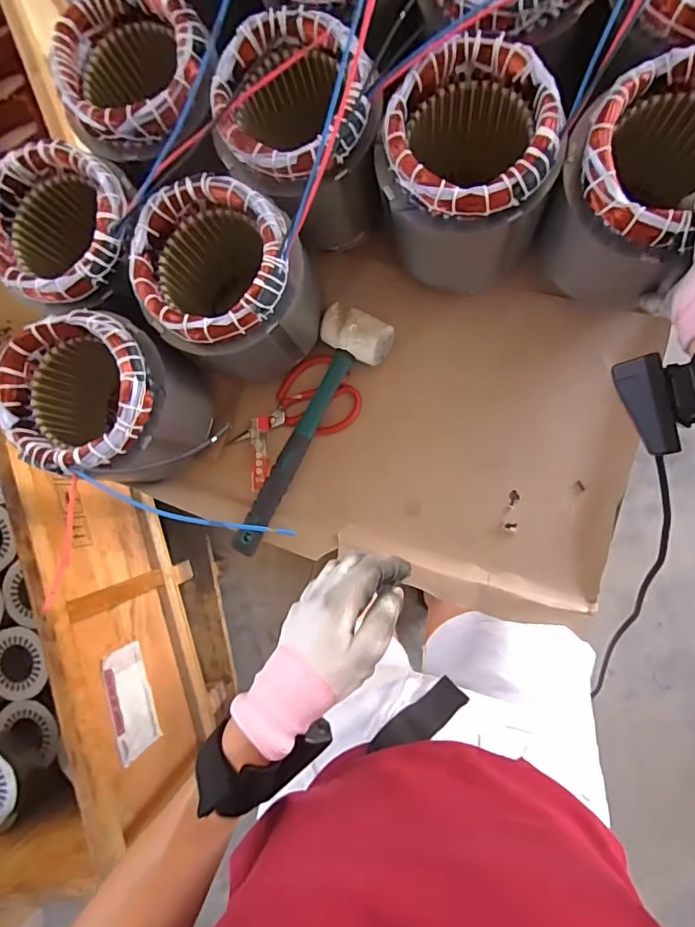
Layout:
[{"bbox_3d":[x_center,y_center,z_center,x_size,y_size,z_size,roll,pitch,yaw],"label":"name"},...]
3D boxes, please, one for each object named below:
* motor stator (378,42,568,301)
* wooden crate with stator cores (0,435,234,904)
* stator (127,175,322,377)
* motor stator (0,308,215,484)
[{"bbox_3d":[0.109,-0.262,0.447,0.139,0.144,0.132,0,87,8],"label":"motor stator"},{"bbox_3d":[-0.721,0.351,1.018,0.568,0.421,0.837,-18,85,6],"label":"wooden crate with stator cores"},{"bbox_3d":[-0.107,-0.173,0.487,0.141,0.165,0.137,0,87,8],"label":"stator"},{"bbox_3d":[-0.235,-0.059,0.490,0.134,0.148,0.143,0,87,8],"label":"motor stator"}]

